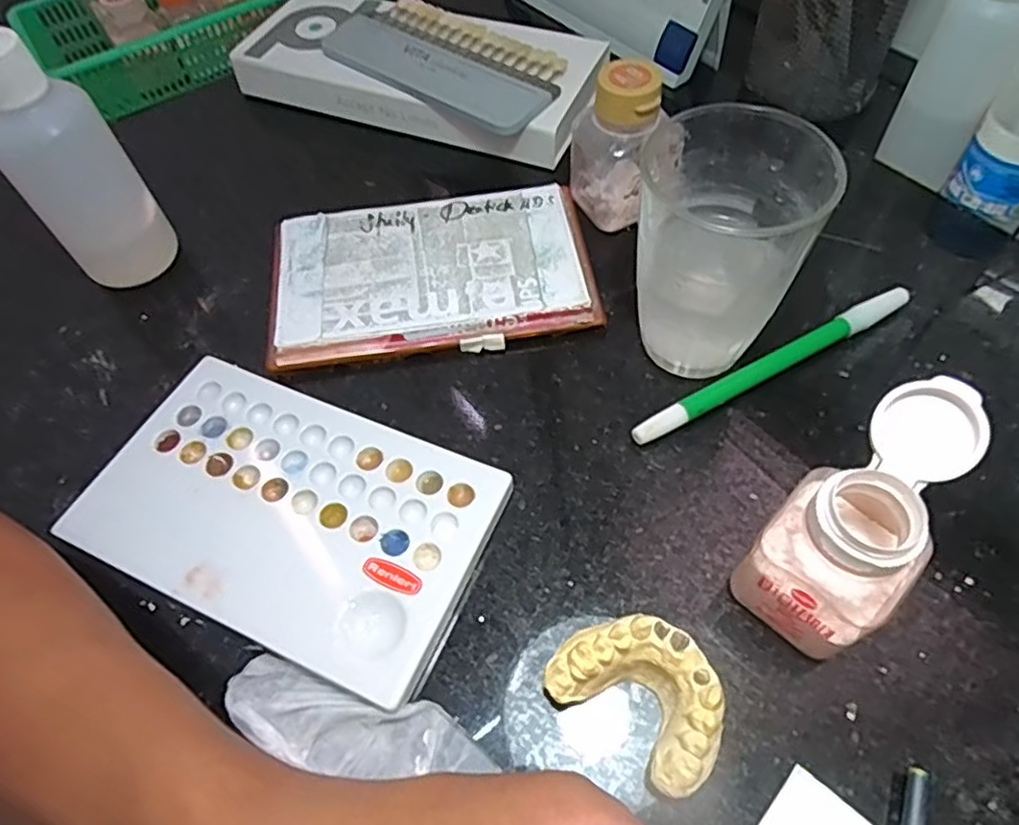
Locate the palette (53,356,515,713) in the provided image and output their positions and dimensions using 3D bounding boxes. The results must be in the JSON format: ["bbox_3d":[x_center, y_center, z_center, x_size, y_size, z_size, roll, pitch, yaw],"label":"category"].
[{"bbox_3d":[-0.085,0.038,0.257,0.152,0.012,0.092,20,59,15],"label":"palette"}]

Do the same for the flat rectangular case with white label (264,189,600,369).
[{"bbox_3d":[-0.037,-0.067,0.320,0.150,0.017,0.088,-6,56,-2],"label":"flat rectangular case with white label"}]

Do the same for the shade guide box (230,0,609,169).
[{"bbox_3d":[-0.055,-0.210,0.398,0.217,0.031,0.083,21,60,16],"label":"shade guide box"}]

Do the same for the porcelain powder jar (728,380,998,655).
[{"bbox_3d":[0.111,0.036,0.209,0.041,0.076,0.064,38,65,24],"label":"porcelain powder jar"}]

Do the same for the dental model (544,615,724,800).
[{"bbox_3d":[0.043,0.089,0.211,0.054,0.025,0.038,34,64,22],"label":"dental model"}]

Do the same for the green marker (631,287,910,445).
[{"bbox_3d":[0.115,-0.020,0.286,0.144,0.012,0.010,-26,59,-14],"label":"green marker"}]

